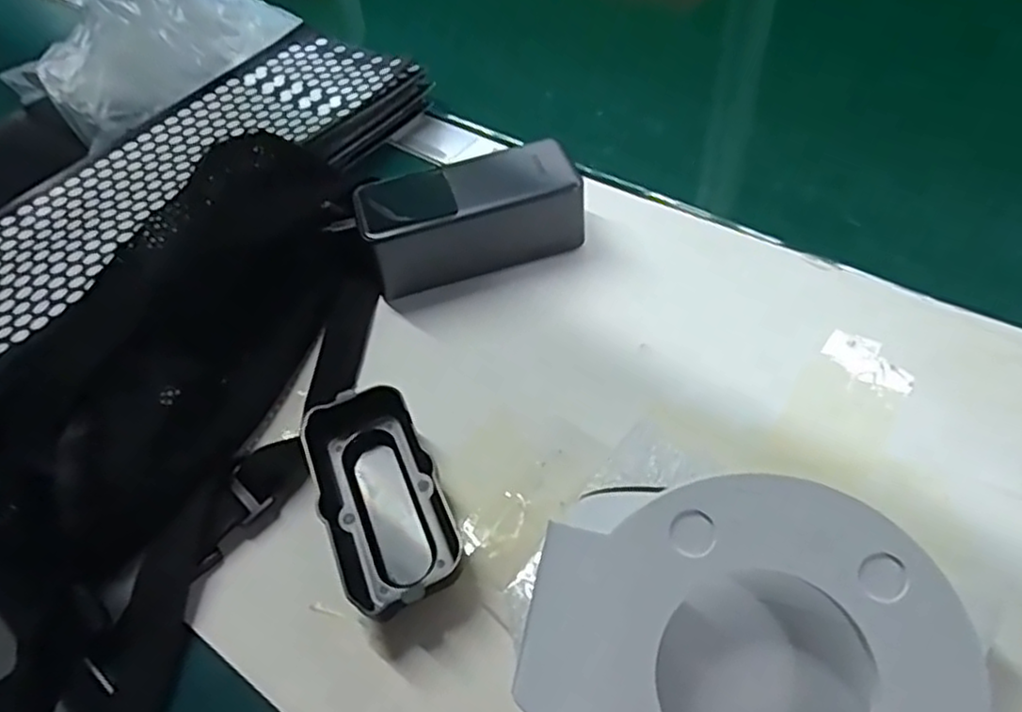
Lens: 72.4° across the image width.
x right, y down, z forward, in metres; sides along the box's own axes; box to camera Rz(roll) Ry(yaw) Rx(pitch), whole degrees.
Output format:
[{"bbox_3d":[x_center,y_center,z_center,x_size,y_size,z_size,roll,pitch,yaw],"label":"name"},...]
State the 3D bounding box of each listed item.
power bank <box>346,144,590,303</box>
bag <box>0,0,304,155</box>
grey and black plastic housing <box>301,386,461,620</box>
[{"bbox_3d":[-0.023,-0.082,0.423,0.126,0.052,0.054,-16,51,-4],"label":"power bank"},{"bbox_3d":[-0.279,-0.251,0.553,0.118,0.047,0.215,26,60,26],"label":"bag"},{"bbox_3d":[-0.060,0.067,0.323,0.053,0.028,0.109,-21,52,-8],"label":"grey and black plastic housing"}]

